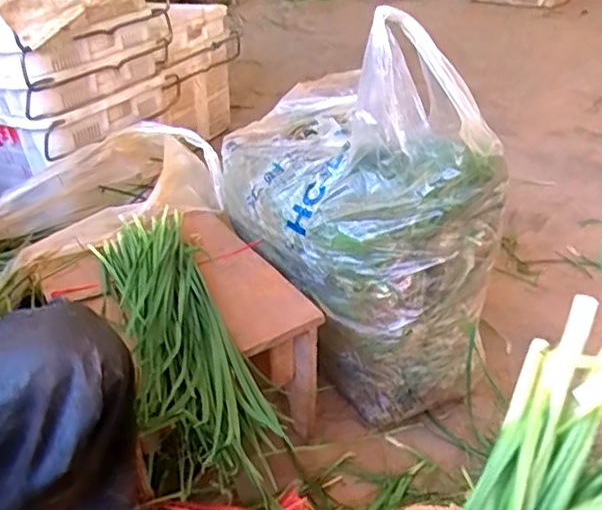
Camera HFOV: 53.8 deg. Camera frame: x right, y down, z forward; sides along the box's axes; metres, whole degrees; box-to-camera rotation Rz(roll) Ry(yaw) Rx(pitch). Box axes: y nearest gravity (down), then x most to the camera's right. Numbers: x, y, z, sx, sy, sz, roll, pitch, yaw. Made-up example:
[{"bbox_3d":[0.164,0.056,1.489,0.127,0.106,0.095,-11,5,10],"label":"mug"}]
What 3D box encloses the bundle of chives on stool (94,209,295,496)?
[{"bbox_3d":[-0.182,0.097,0.837,0.150,0.099,0.478,-17,37,-19],"label":"bundle of chives on stool"}]

